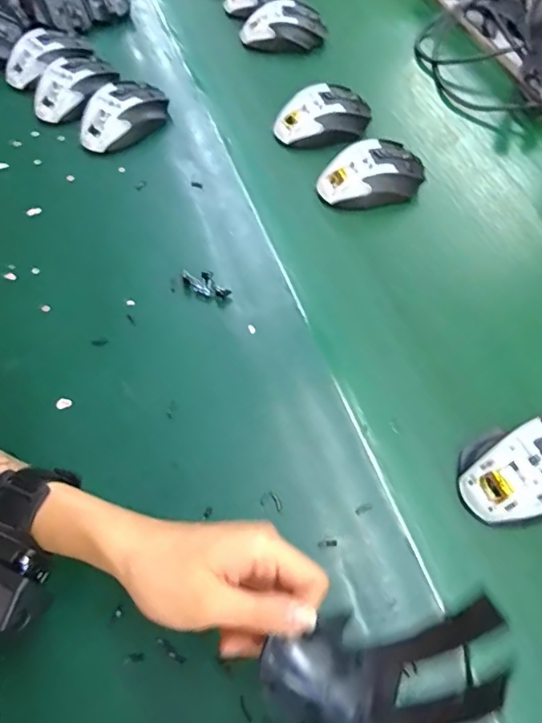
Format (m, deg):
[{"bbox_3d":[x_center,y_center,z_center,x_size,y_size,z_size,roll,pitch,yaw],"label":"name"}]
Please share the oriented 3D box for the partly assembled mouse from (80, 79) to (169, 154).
[{"bbox_3d":[-0.173,-0.290,0.611,0.068,0.034,0.113,34,66,19],"label":"partly assembled mouse"}]

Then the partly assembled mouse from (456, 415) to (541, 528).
[{"bbox_3d":[0.201,0.081,0.397,0.109,0.035,0.069,-18,61,-10],"label":"partly assembled mouse"}]

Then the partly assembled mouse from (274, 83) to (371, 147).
[{"bbox_3d":[0.062,-0.291,0.612,0.115,0.037,0.070,-19,61,-9],"label":"partly assembled mouse"}]

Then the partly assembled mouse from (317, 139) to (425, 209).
[{"bbox_3d":[0.109,-0.205,0.565,0.117,0.038,0.066,-13,60,-6],"label":"partly assembled mouse"}]

